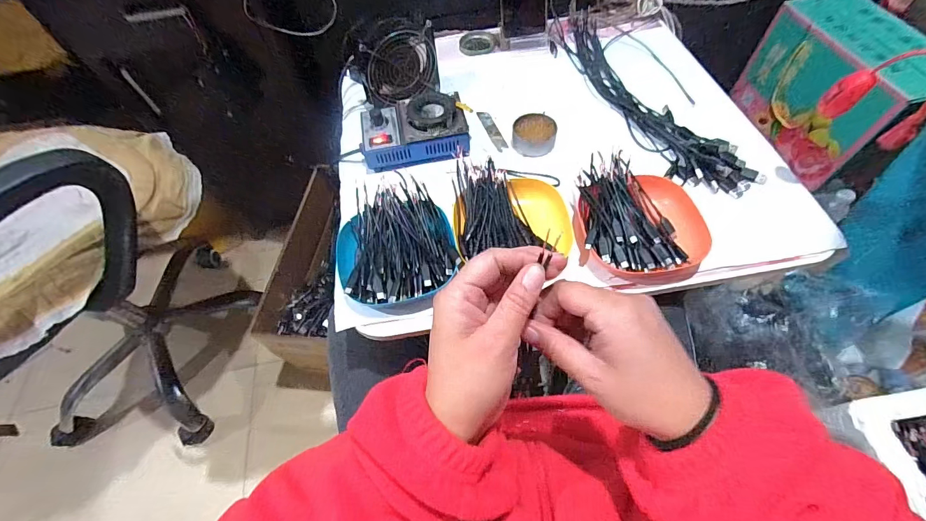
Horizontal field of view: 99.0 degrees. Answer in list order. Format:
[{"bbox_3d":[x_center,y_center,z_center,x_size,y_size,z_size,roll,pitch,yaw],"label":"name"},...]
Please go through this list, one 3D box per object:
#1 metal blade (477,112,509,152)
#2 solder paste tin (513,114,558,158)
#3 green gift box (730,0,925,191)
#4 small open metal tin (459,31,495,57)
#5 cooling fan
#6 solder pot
[{"bbox_3d":[0.045,-0.198,0.606,0.021,0.004,0.089,-15,61,-11],"label":"metal blade"},{"bbox_3d":[0.104,-0.182,0.578,0.061,0.028,0.059,-2,60,3],"label":"solder paste tin"},{"bbox_3d":[0.758,-0.353,0.812,0.155,0.228,0.320,-16,60,-5],"label":"green gift box"},{"bbox_3d":[0.027,-0.401,0.731,0.066,0.009,0.062,-2,60,3],"label":"small open metal tin"},{"bbox_3d":[-0.098,-0.300,0.617,0.117,0.109,0.048,-29,62,-12],"label":"cooling fan"},{"bbox_3d":[-0.071,-0.188,0.574,0.150,0.062,0.100,-11,60,-2],"label":"solder pot"}]

